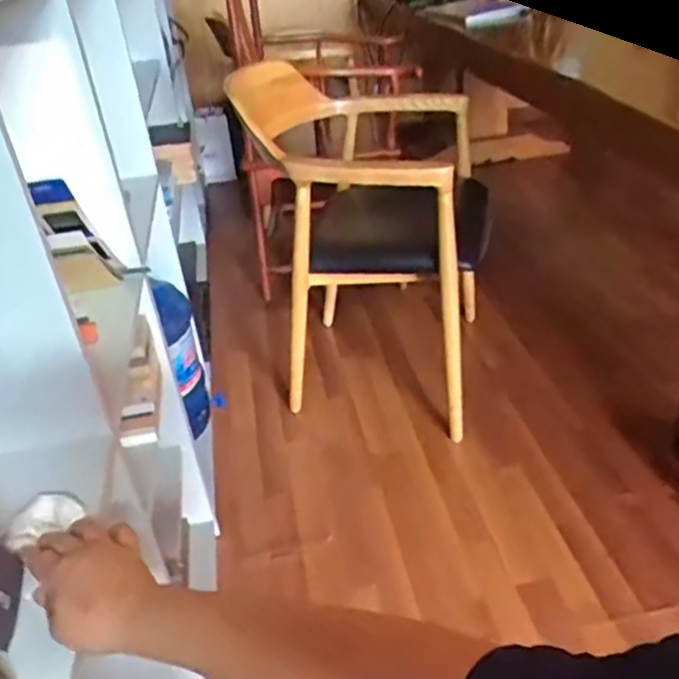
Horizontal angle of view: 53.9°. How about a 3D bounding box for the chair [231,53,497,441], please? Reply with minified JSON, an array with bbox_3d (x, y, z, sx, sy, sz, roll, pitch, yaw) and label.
[{"bbox_3d":[0.063,-0.266,1.702,0.585,0.773,0.581,5,35,18],"label":"chair"}]

